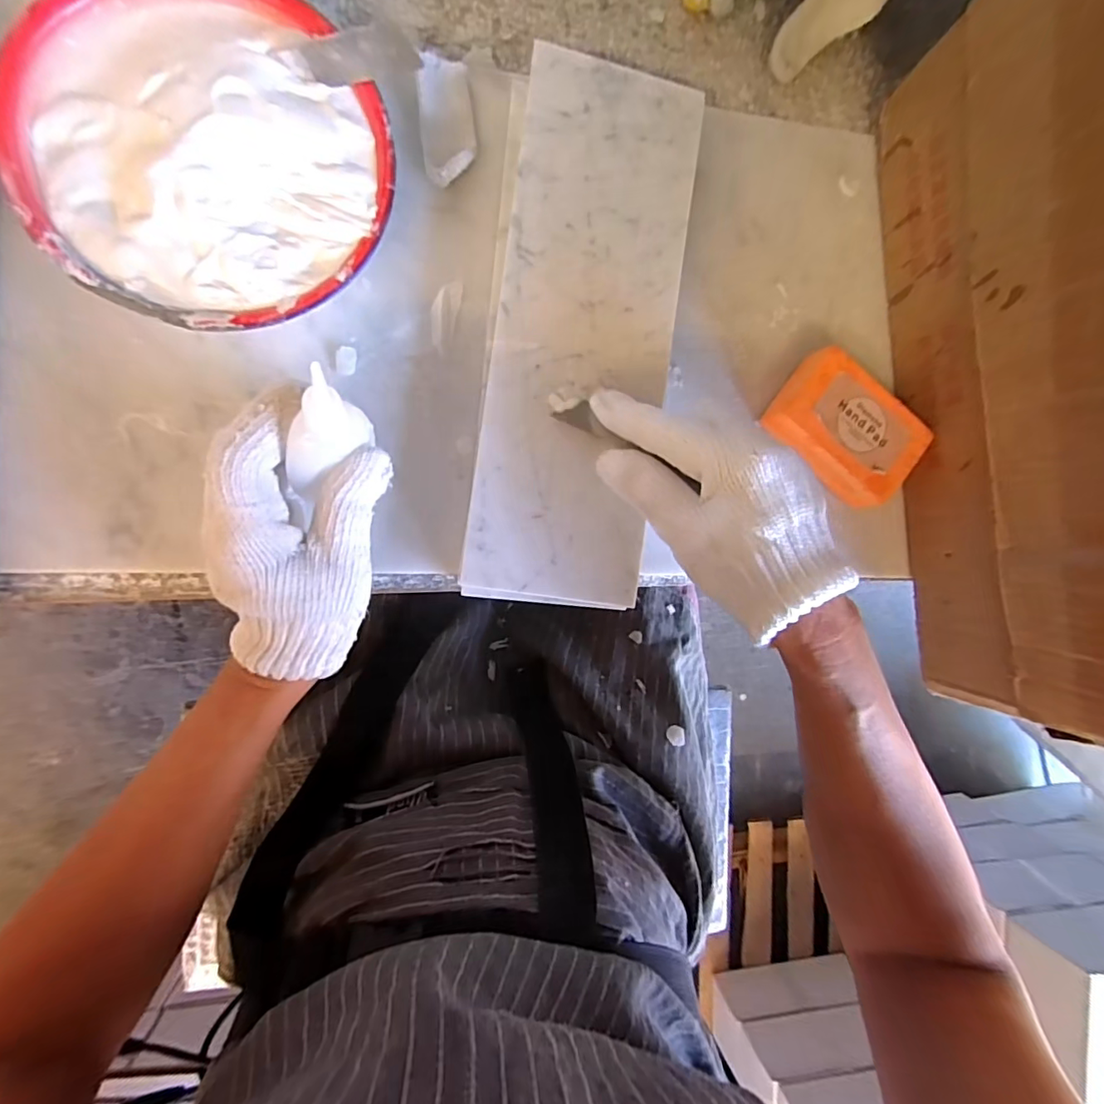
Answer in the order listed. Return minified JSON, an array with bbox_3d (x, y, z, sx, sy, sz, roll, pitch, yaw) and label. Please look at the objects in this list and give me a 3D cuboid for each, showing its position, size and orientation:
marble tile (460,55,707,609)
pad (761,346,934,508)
[{"bbox_3d":[0.021,-0.122,0.291,0.102,0.007,0.299,9,90,-8],"label":"marble tile"},{"bbox_3d":[0.189,-0.080,0.335,0.095,0.032,0.062,37,87,-8],"label":"pad"}]

